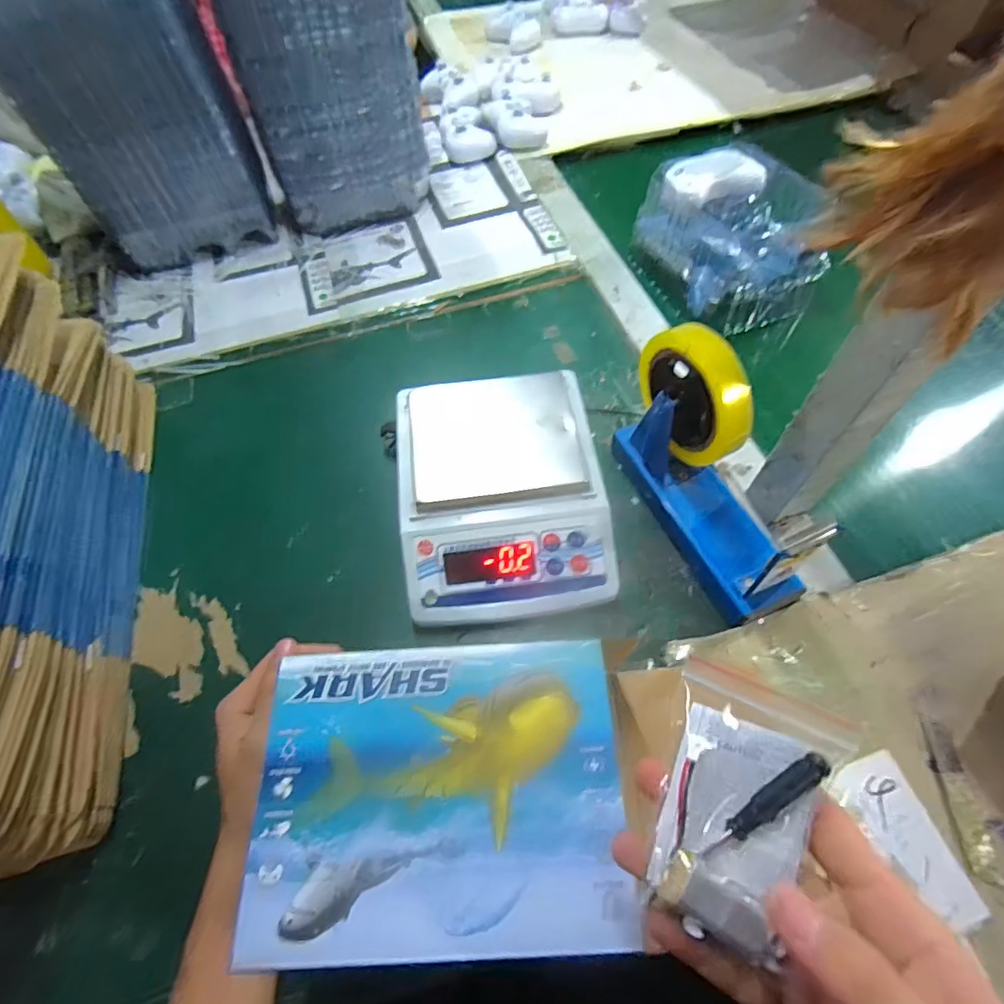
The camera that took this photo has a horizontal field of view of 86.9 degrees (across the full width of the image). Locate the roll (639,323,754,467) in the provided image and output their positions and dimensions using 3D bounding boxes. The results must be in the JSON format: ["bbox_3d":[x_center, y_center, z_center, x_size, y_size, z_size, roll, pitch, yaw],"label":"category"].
[{"bbox_3d":[0.147,-0.084,0.406,0.032,0.092,0.105,-18,60,-7],"label":"roll"}]

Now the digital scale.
[{"bbox_3d":[-0.001,-0.009,0.470,0.167,0.072,0.210,-7,60,-1],"label":"digital scale"}]

